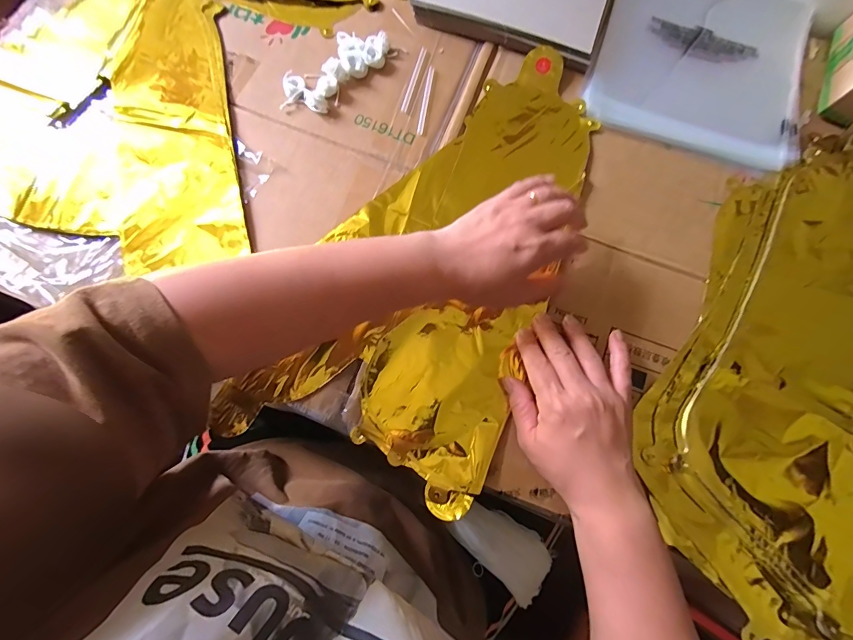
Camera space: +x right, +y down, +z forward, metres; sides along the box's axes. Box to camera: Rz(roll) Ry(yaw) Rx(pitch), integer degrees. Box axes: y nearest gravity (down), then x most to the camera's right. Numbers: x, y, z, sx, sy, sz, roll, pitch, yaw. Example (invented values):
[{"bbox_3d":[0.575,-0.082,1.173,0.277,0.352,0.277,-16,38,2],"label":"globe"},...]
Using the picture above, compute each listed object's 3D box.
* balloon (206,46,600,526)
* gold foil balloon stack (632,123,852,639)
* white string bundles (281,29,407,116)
[{"bbox_3d":[0.018,-0.072,0.369,0.222,0.012,0.441,24,79,4],"label":"balloon"},{"bbox_3d":[0.352,0.038,0.340,0.243,0.015,0.459,28,78,5],"label":"gold foil balloon stack"},{"bbox_3d":[-0.092,-0.258,0.395,0.058,0.014,0.125,43,79,8],"label":"white string bundles"}]

